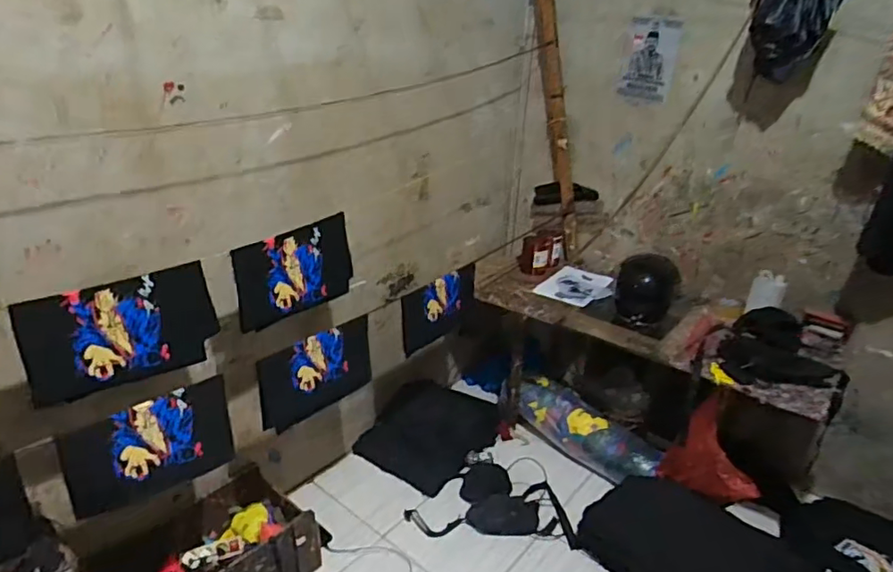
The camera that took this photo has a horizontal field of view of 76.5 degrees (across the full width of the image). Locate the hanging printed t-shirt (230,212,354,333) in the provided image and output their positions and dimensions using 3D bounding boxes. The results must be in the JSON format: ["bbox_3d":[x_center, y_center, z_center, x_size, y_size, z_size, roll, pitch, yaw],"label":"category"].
[{"bbox_3d":[-0.423,-0.040,1.639,0.039,0.247,0.388,22,32,37],"label":"hanging printed t-shirt"}]

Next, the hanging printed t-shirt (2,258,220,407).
[{"bbox_3d":[-0.727,0.104,1.296,0.043,0.238,0.393,23,32,38],"label":"hanging printed t-shirt"}]

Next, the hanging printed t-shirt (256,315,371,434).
[{"bbox_3d":[-0.383,0.273,1.717,0.052,0.281,0.410,18,29,31],"label":"hanging printed t-shirt"}]

